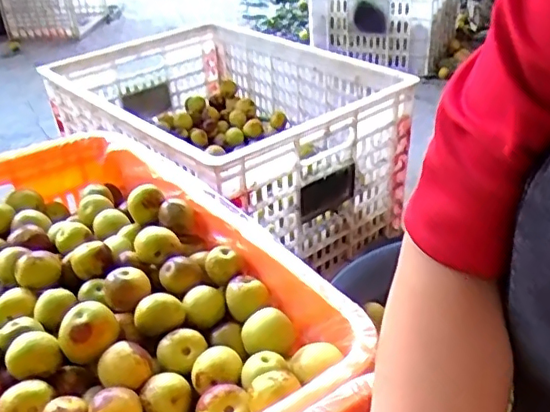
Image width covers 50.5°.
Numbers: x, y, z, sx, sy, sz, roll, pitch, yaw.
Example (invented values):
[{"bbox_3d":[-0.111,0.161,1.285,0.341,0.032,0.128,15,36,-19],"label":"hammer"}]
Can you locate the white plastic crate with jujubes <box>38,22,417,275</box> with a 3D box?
[{"bbox_3d":[-0.087,-0.113,1.005,0.399,0.259,0.533,-25,37,-32],"label":"white plastic crate with jujubes"}]

